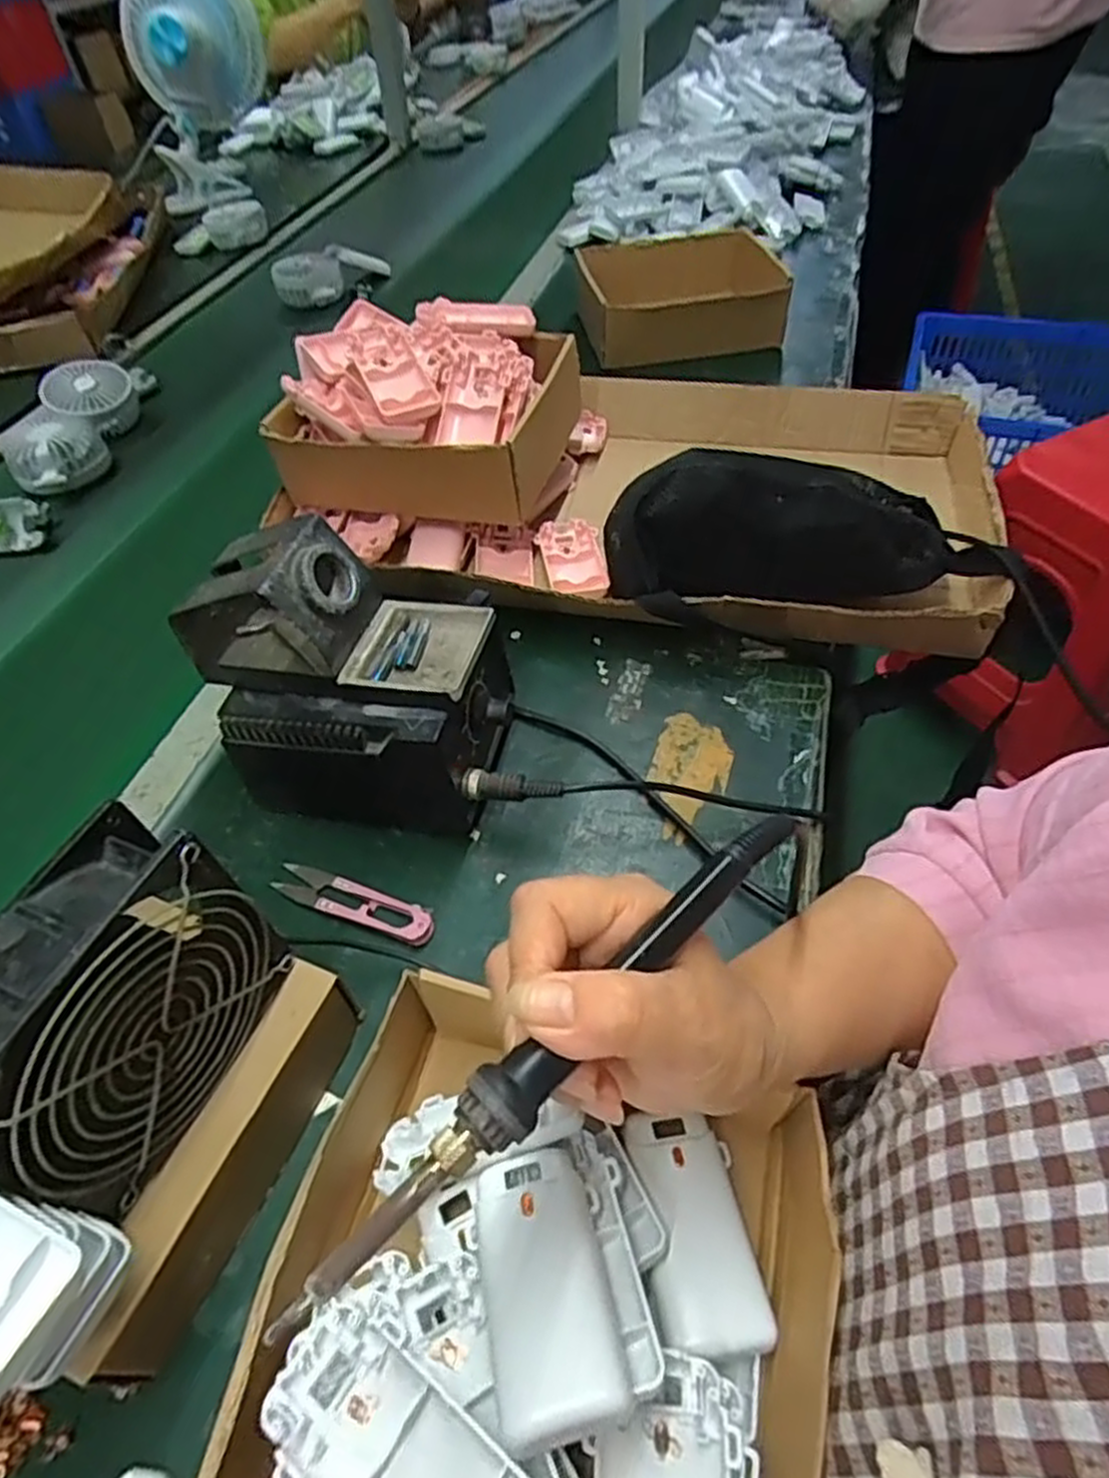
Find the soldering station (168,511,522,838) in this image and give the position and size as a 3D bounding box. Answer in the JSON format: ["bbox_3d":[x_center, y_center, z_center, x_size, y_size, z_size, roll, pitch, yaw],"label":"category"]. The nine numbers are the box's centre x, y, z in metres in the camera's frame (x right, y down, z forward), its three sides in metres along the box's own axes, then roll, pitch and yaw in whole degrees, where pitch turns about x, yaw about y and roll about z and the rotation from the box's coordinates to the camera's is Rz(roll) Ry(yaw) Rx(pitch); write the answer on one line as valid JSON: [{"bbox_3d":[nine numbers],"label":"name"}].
[{"bbox_3d":[-0.117,-0.029,0.450,0.176,0.158,0.104,-1,49,2],"label":"soldering station"}]

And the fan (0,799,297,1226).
[{"bbox_3d":[-0.168,0.105,0.295,0.044,0.114,0.118,19,53,18],"label":"fan"}]

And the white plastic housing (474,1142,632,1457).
[{"bbox_3d":[-0.004,0.196,0.281,0.043,0.014,0.089,-11,33,-6],"label":"white plastic housing"}]

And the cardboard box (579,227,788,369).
[{"bbox_3d":[0.150,-0.520,0.905,0.225,0.063,0.209,2,50,5],"label":"cardboard box"}]

